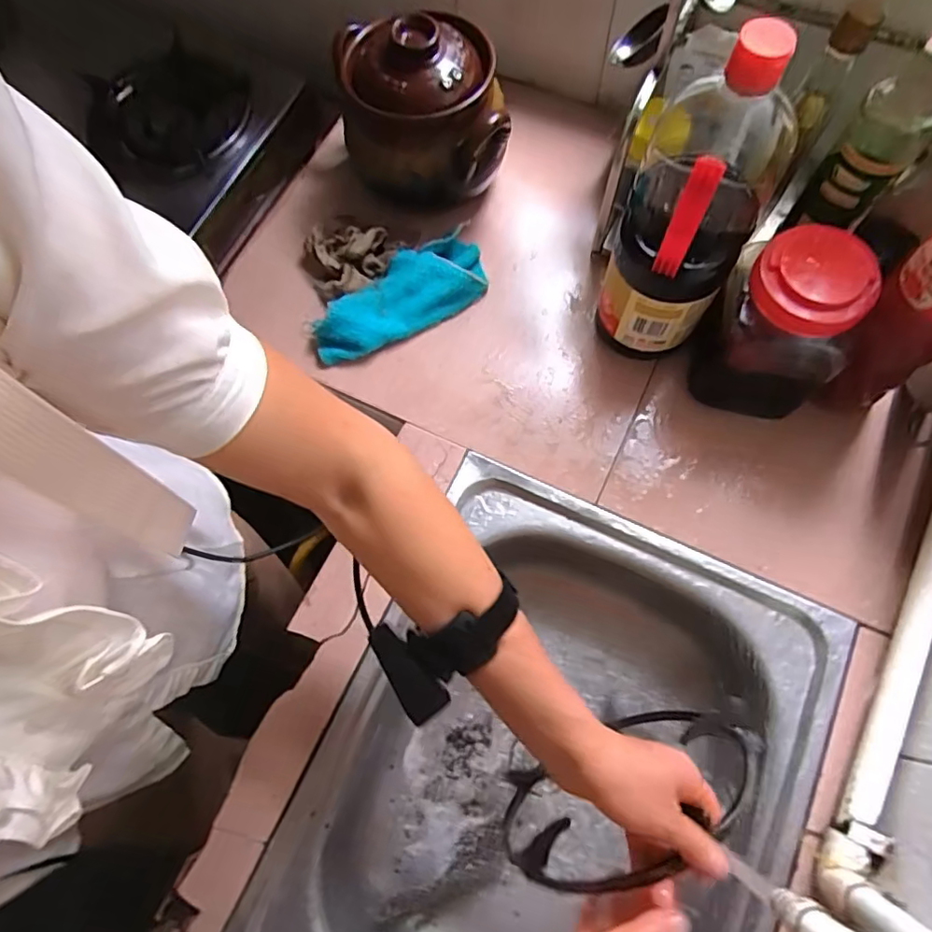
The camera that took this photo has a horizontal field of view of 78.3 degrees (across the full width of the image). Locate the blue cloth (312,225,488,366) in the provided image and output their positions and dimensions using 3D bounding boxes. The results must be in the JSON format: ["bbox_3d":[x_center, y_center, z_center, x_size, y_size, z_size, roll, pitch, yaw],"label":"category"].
[{"bbox_3d":[-0.076,-0.188,0.646,0.206,0.038,0.086,-28,72,-7],"label":"blue cloth"}]

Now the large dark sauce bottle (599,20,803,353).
[{"bbox_3d":[0.198,-0.222,0.502,0.101,0.310,0.133,28,74,11],"label":"large dark sauce bottle"}]

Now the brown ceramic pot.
[{"bbox_3d":[-0.050,-0.395,0.652,0.179,0.168,0.158,-3,71,1],"label":"brown ceramic pot"}]

